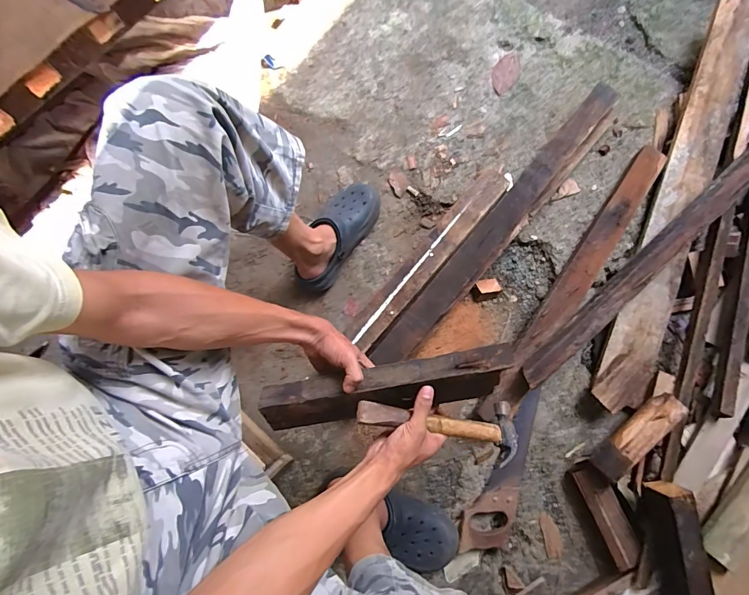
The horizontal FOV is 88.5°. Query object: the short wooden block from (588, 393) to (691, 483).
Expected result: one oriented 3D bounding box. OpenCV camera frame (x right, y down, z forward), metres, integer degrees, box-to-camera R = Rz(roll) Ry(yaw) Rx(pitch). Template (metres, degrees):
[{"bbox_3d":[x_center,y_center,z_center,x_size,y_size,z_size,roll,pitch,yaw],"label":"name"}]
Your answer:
[{"bbox_3d":[0.499,0.260,0.730,0.203,0.051,0.054,-40,78,-6],"label":"short wooden block"}]

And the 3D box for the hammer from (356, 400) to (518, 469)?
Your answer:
[{"bbox_3d":[0.092,0.176,0.539,0.245,0.028,0.081,14,78,-18],"label":"hammer"}]

